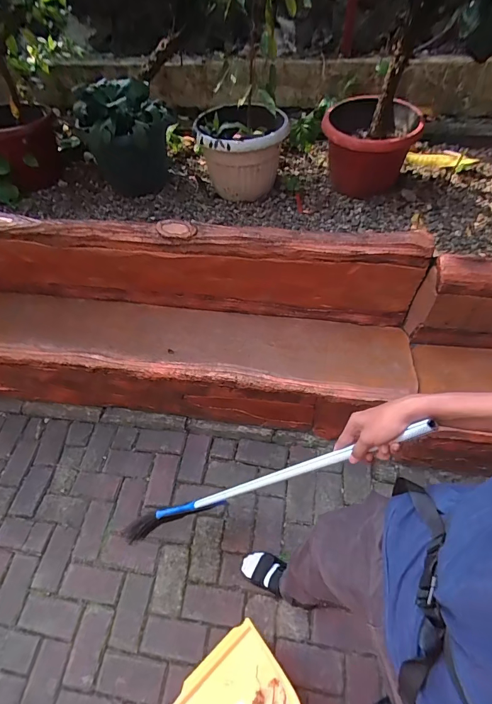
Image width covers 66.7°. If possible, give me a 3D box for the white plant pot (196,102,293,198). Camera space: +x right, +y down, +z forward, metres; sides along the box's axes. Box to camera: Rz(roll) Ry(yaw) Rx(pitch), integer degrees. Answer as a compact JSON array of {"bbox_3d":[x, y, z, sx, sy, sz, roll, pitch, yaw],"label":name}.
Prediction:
[{"bbox_3d":[-0.009,-0.825,1.580,0.376,0.311,0.316,-8,52,-3],"label":"white plant pot"}]

